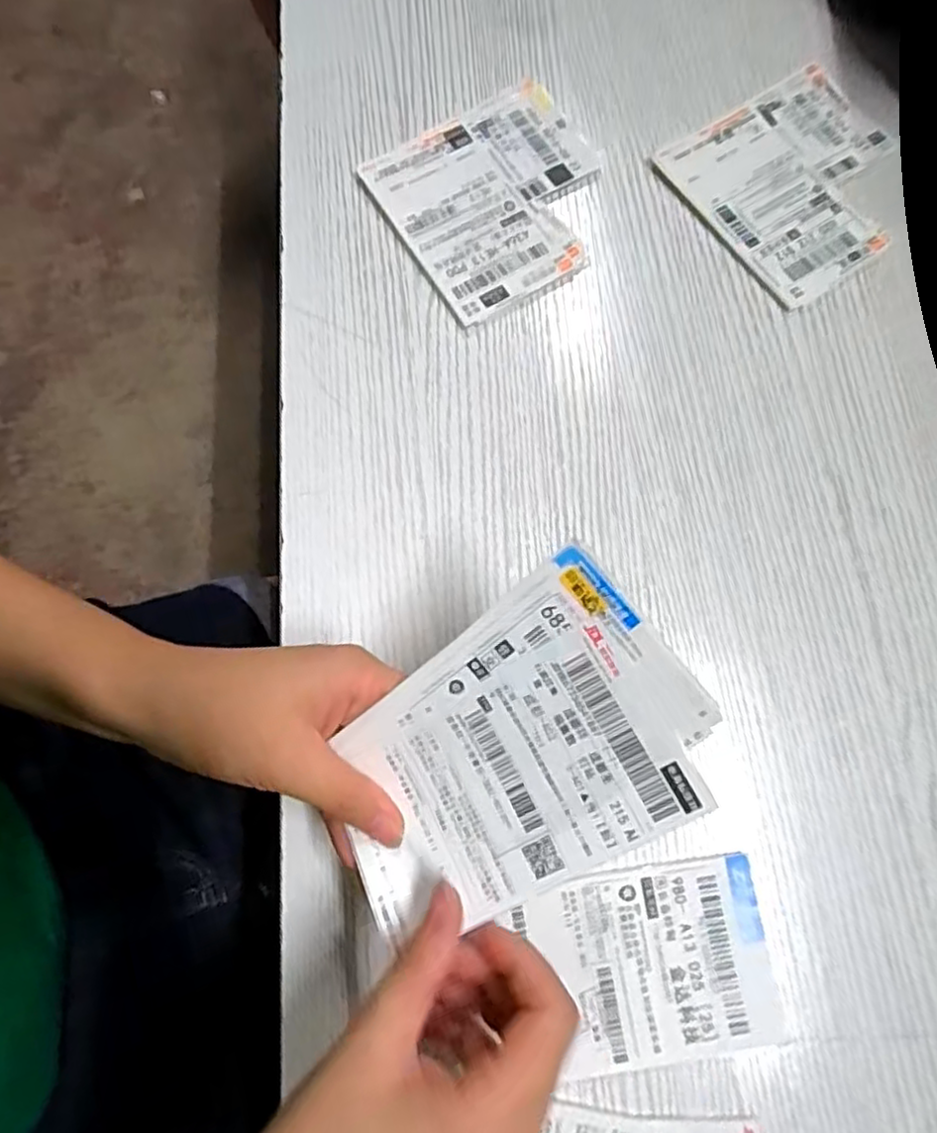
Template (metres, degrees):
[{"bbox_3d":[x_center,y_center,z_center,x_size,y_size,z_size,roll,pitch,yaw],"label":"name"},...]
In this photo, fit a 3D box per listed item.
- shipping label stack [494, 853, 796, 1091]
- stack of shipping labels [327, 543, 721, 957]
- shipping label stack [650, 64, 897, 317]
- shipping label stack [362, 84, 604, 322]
[{"bbox_3d":[0.079,0.174,0.293,0.105,0.004,0.076,-11,74,-2],"label":"shipping label stack"},{"bbox_3d":[0.014,0.072,0.246,0.139,0.012,0.094,-39,80,14],"label":"stack of shipping labels"},{"bbox_3d":[0.204,-0.234,0.411,0.131,0.005,0.131,-32,76,-8],"label":"shipping label stack"},{"bbox_3d":[0.021,-0.222,0.410,0.132,0.009,0.133,-31,75,-8],"label":"shipping label stack"}]

